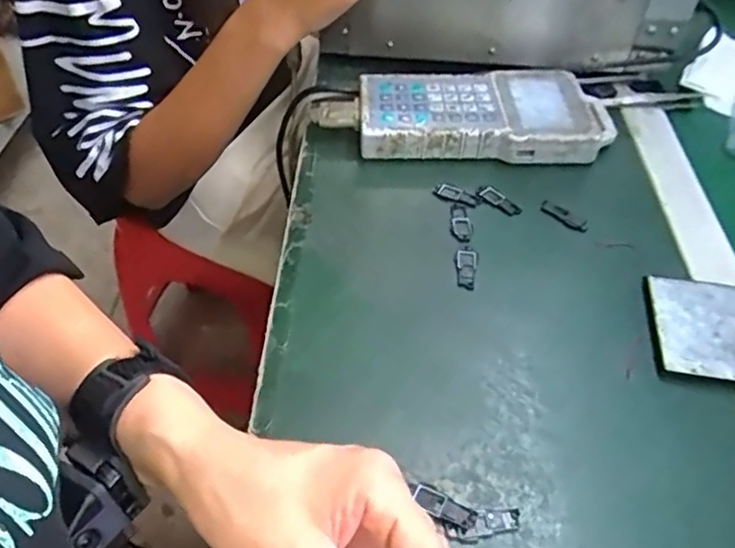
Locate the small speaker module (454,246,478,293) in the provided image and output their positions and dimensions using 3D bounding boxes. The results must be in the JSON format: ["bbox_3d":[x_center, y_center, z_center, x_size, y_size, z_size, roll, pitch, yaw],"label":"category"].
[{"bbox_3d":[0.072,-0.005,0.447,0.016,0.010,0.036,3,48,2],"label":"small speaker module"}]

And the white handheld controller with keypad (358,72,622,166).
[{"bbox_3d":[0.104,-0.143,0.548,0.218,0.034,0.104,0,48,0],"label":"white handheld controller with keypad"}]

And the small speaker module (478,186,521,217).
[{"bbox_3d":[0.106,-0.058,0.493,0.015,0.004,0.034,-30,55,-25],"label":"small speaker module"}]

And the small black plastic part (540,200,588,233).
[{"bbox_3d":[0.154,-0.045,0.481,0.039,0.007,0.009,35,57,27],"label":"small black plastic part"}]

